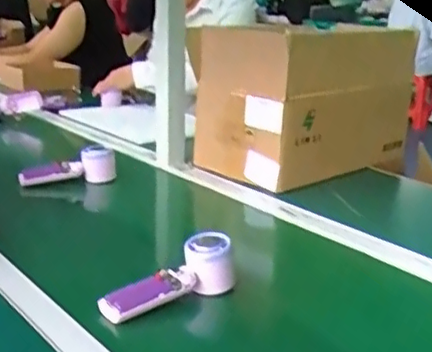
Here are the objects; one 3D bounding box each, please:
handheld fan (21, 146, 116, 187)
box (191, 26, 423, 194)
[{"bbox_3d":[-0.260,-0.017,1.145,0.164,0.067,0.051,-2,16,-11],"label":"handheld fan"},{"bbox_3d":[0.168,-0.150,1.254,0.388,0.258,0.237,-13,21,-41],"label":"box"}]

